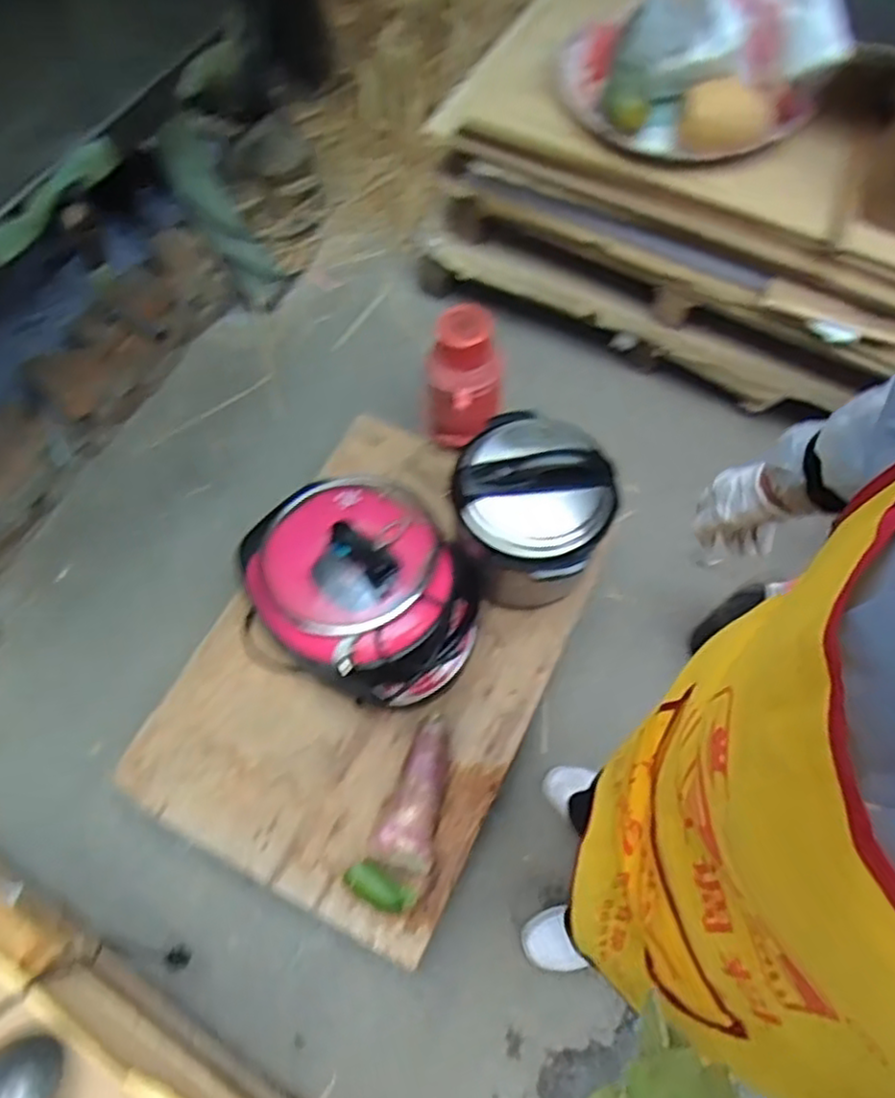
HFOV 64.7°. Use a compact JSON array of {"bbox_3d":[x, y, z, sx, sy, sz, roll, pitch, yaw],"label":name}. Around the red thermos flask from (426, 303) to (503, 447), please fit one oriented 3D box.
[{"bbox_3d":[0.038,-0.351,1.453,0.160,0.241,0.154,4,64,3],"label":"red thermos flask"}]

